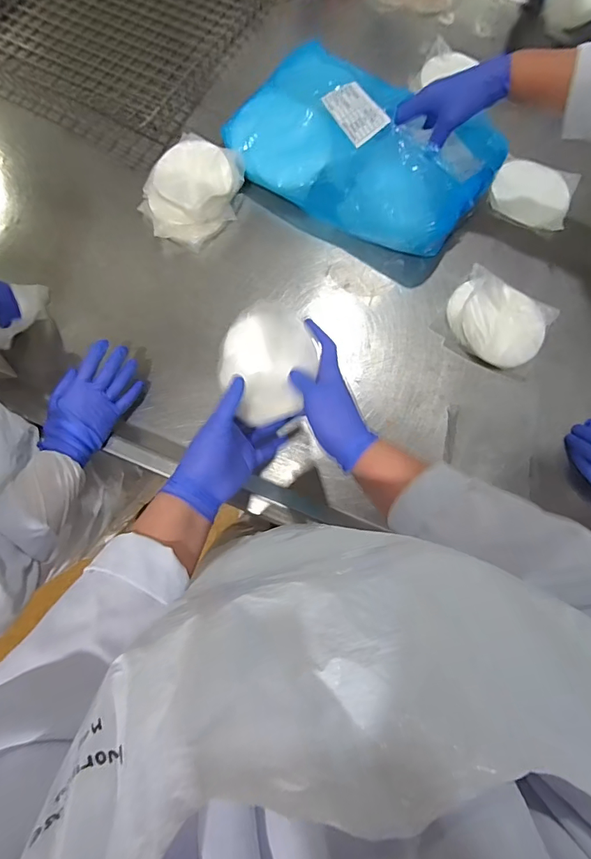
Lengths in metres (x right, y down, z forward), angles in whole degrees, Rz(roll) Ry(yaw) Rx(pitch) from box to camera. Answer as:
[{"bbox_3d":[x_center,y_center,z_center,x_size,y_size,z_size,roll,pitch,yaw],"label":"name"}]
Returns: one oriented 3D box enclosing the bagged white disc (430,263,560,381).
[{"bbox_3d":[0.303,-0.161,0.673,0.148,0.031,0.132,33,77,8],"label":"bagged white disc"}]

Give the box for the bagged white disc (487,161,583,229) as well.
[{"bbox_3d":[0.391,-0.390,0.728,0.124,0.026,0.110,24,76,6],"label":"bagged white disc"}]

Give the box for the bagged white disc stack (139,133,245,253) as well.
[{"bbox_3d":[-0.164,-0.374,0.701,0.139,0.061,0.164,22,78,6],"label":"bagged white disc stack"}]

